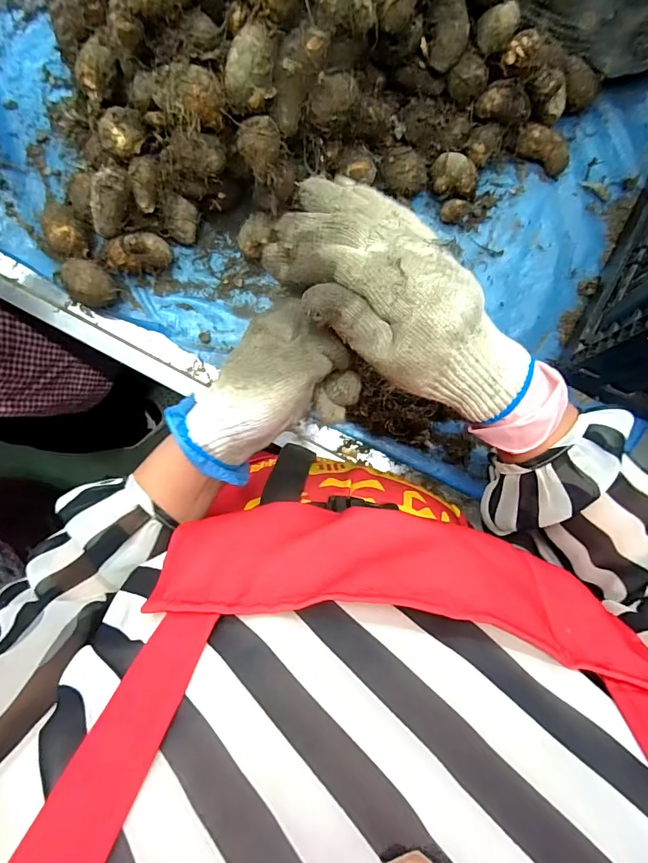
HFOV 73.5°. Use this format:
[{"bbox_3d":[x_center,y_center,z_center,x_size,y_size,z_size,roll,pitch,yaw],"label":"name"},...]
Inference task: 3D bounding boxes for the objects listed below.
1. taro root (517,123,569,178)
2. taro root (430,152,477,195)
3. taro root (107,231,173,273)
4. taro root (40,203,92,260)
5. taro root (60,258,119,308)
[{"bbox_3d":[0.248,-0.318,0.489,0.068,0.025,0.031,25,88,-16],"label":"taro root"},{"bbox_3d":[0.145,-0.285,0.486,0.049,0.038,0.040,-4,90,-4],"label":"taro root"},{"bbox_3d":[-0.201,-0.192,0.471,0.063,0.045,0.034,-18,91,-3],"label":"taro root"},{"bbox_3d":[-0.280,-0.214,0.473,0.057,0.038,0.052,0,90,-4],"label":"taro root"},{"bbox_3d":[-0.251,-0.158,0.467,0.057,0.039,0.045,34,88,-3],"label":"taro root"}]

